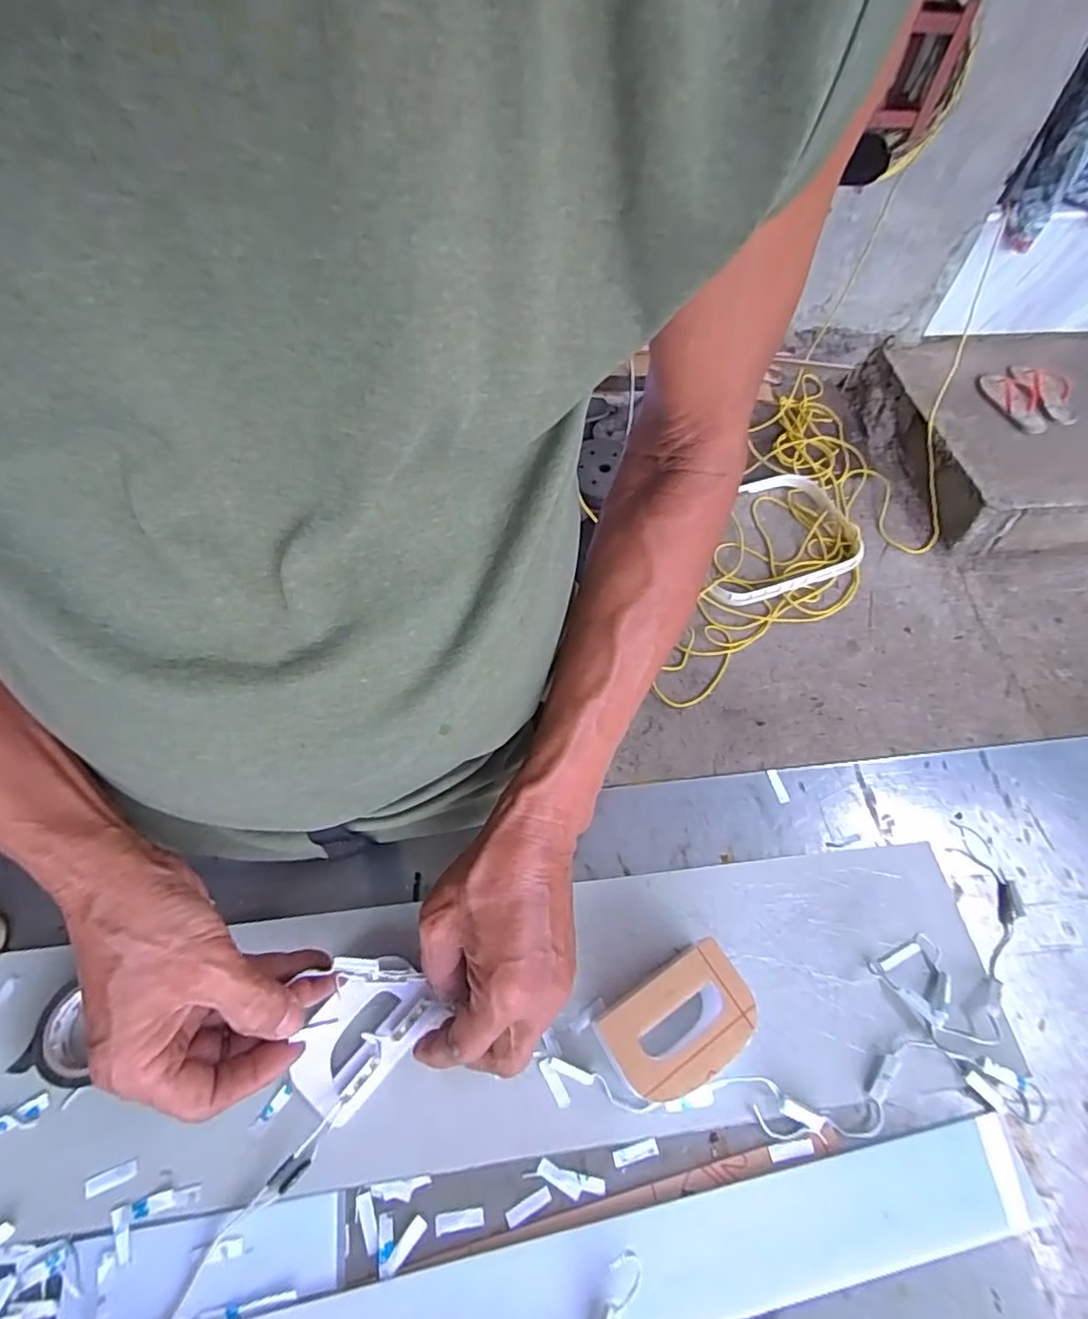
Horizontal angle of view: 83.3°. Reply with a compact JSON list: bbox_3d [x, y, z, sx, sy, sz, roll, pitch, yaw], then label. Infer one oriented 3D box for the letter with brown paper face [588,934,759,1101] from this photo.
[{"bbox_3d":[0.074,0.206,0.350,0.083,0.046,0.058,-27,64,-18],"label":"letter with brown paper face"}]

